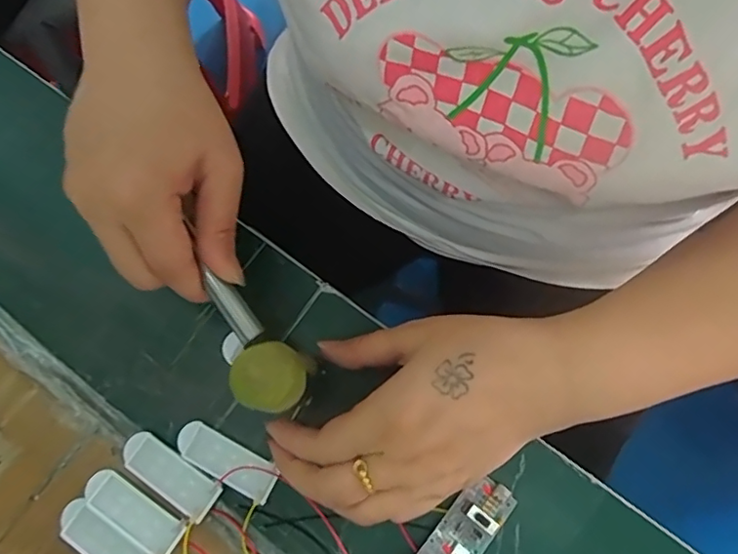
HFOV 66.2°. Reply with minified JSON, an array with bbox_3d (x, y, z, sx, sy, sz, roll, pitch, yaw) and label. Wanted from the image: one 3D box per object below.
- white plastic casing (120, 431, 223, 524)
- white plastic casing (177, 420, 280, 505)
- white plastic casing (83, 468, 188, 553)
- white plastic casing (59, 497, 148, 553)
[{"bbox_3d":[-0.105,0.103,0.296,0.058,0.006,0.021,32,82,10],"label":"white plastic casing"},{"bbox_3d":[-0.075,0.096,0.298,0.057,0.004,0.020,28,81,9],"label":"white plastic casing"},{"bbox_3d":[-0.121,0.121,0.291,0.057,0.005,0.021,30,82,9],"label":"white plastic casing"},{"bbox_3d":[-0.135,0.136,0.288,0.057,0.008,0.021,33,82,10],"label":"white plastic casing"}]

